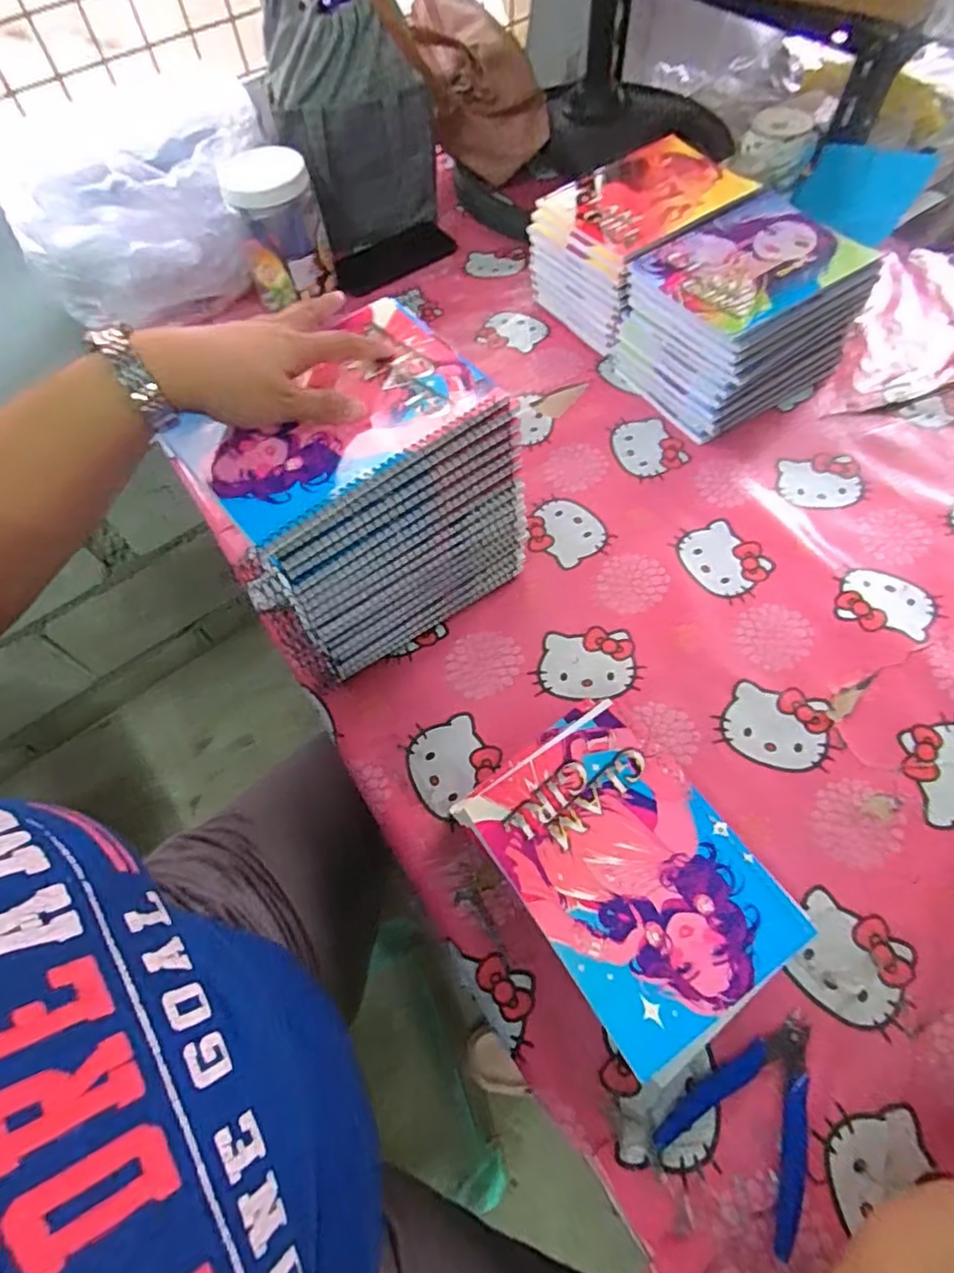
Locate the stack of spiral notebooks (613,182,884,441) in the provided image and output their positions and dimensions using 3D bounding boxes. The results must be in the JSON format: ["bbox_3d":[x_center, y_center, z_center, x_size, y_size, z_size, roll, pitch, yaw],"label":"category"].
[{"bbox_3d":[0.272,-0.335,0.655,0.196,0.121,0.164,-30,63,-13],"label":"stack of spiral notebooks"}]

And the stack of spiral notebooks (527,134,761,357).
[{"bbox_3d":[0.186,-0.453,0.726,0.201,0.126,0.154,-36,64,-15],"label":"stack of spiral notebooks"}]

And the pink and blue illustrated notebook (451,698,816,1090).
[{"bbox_3d":[0.103,0.165,0.441,0.144,0.034,0.221,-33,63,-14],"label":"pink and blue illustrated notebook"}]

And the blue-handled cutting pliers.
[{"bbox_3d":[0.171,0.286,0.383,0.080,0.010,0.113,29,66,19],"label":"blue-handled cutting pliers"}]

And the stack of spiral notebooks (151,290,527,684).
[{"bbox_3d":[-0.092,-0.106,0.503,0.205,0.182,0.152,-36,64,-15],"label":"stack of spiral notebooks"}]

